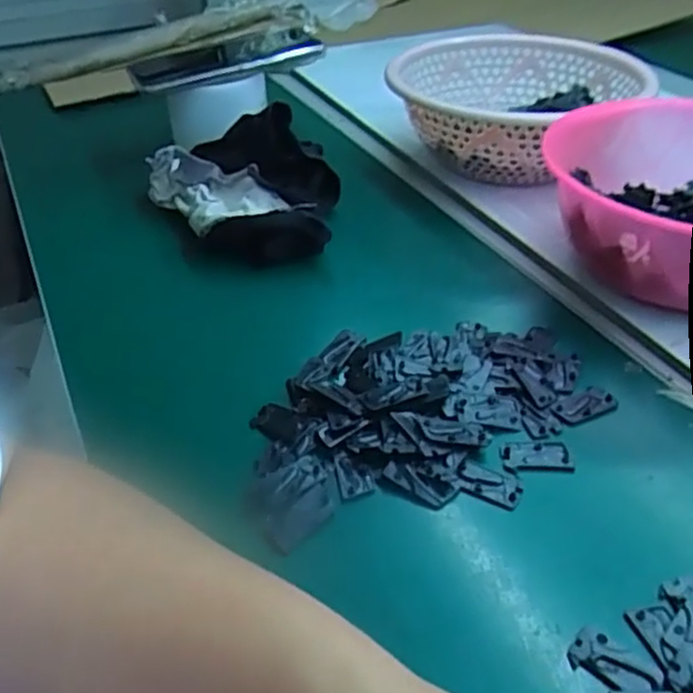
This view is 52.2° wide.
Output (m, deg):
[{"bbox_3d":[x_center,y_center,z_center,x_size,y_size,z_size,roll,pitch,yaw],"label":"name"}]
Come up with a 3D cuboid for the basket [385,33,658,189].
[{"bbox_3d":[0.133,-0.189,0.574,0.187,0.077,0.183,2,39,5],"label":"basket"}]

